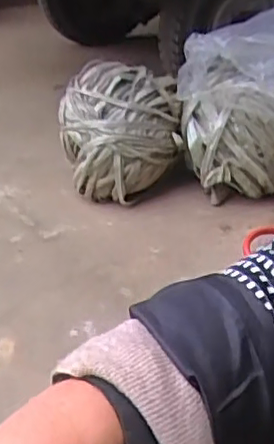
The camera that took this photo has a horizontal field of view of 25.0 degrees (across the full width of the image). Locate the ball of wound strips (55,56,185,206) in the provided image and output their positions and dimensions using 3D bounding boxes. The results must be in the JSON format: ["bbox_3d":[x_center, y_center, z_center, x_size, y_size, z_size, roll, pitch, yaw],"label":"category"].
[{"bbox_3d":[-0.045,-0.236,1.589,0.297,0.290,0.256,-4,30,-4],"label":"ball of wound strips"}]

